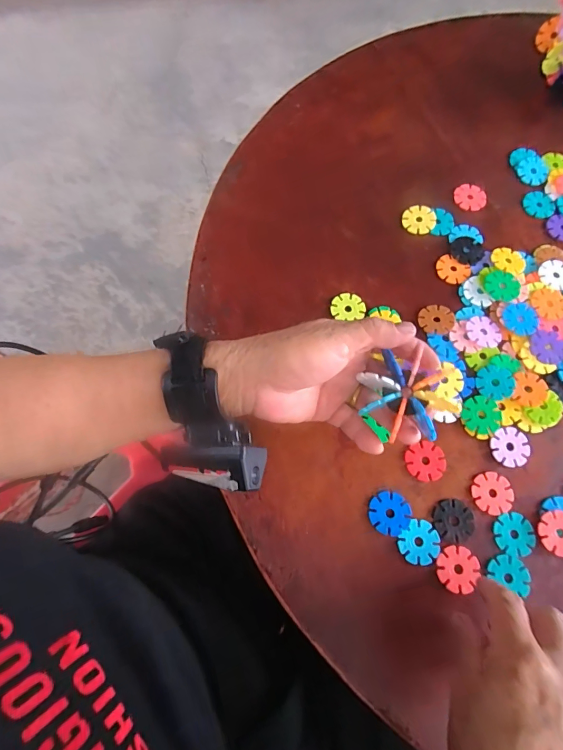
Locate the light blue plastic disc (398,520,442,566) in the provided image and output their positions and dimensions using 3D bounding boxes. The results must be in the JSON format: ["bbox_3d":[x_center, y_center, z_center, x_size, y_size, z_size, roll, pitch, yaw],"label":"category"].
[{"bbox_3d":[0.105,0.127,0.305,0.031,0.004,0.029,0,71,0],"label":"light blue plastic disc"}]

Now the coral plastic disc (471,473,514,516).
[{"bbox_3d":[0.167,0.093,0.318,0.032,0.004,0.029,27,74,9],"label":"coral plastic disc"}]

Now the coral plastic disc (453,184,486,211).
[{"bbox_3d":[0.196,-0.184,0.418,0.032,0.006,0.029,-2,71,0],"label":"coral plastic disc"}]

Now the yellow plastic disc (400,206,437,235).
[{"bbox_3d":[0.139,-0.157,0.407,0.033,0.007,0.031,0,71,0],"label":"yellow plastic disc"}]

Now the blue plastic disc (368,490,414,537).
[{"bbox_3d":[0.084,0.107,0.312,0.032,0.004,0.031,0,71,0],"label":"blue plastic disc"}]

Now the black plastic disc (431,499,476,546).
[{"bbox_3d":[0.134,0.112,0.310,0.031,0.004,0.031,0,71,0],"label":"black plastic disc"}]

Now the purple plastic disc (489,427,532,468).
[{"bbox_3d":[0.188,0.059,0.329,0.032,0.004,0.031,0,71,0],"label":"purple plastic disc"}]

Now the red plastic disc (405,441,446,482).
[{"bbox_3d":[0.117,0.070,0.326,0.030,0.004,0.030,0,71,0],"label":"red plastic disc"}]

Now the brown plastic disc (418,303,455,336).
[{"bbox_3d":[0.141,-0.051,0.366,0.033,0.004,0.030,0,71,0],"label":"brown plastic disc"}]

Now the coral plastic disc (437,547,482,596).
[{"bbox_3d":[0.131,0.144,0.299,0.031,0.004,0.030,0,71,0],"label":"coral plastic disc"}]

